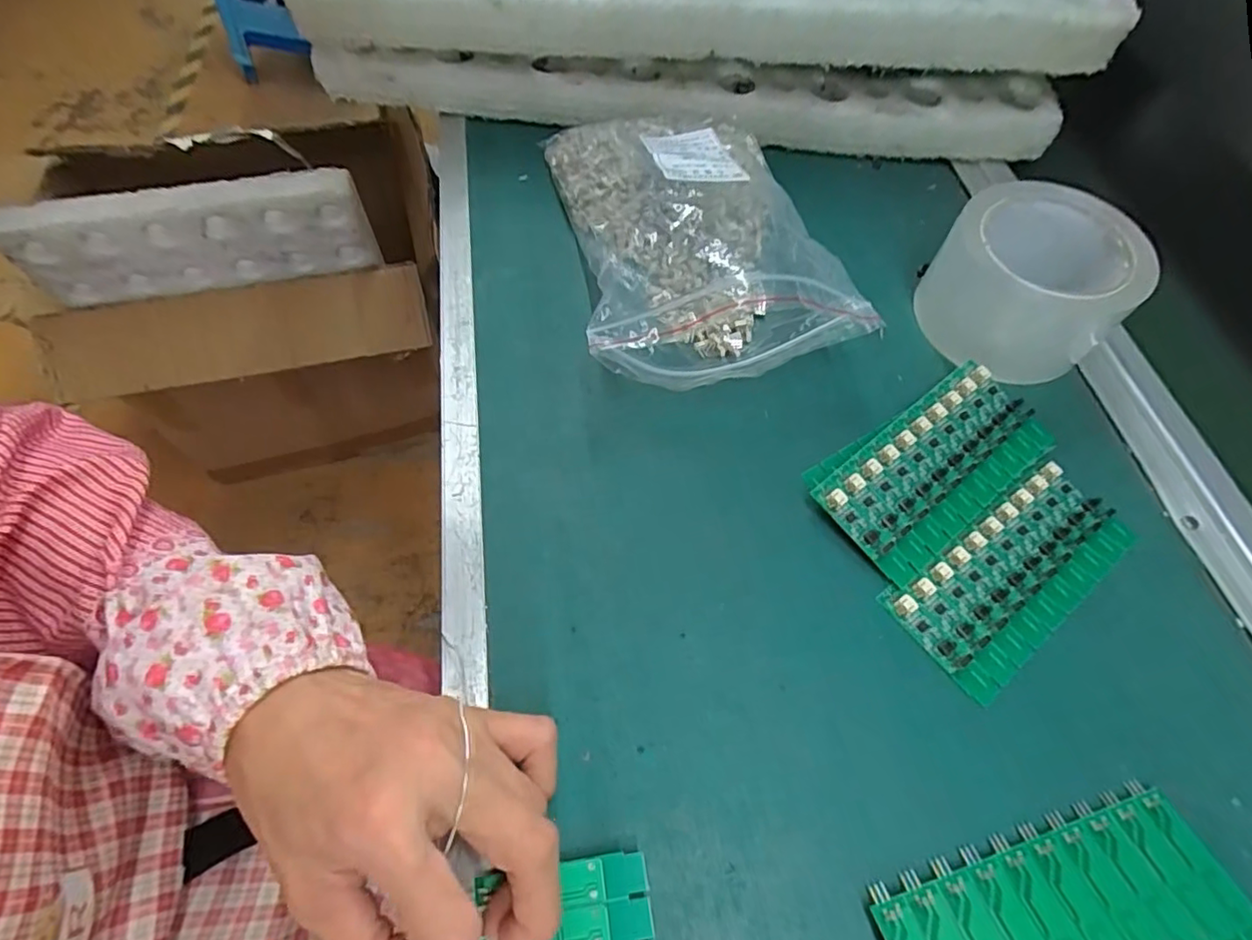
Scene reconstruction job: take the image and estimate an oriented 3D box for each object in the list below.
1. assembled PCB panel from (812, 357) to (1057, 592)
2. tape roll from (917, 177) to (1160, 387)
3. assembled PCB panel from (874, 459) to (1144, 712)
[{"bbox_3d":[0.168,-0.002,0.320,0.137,0.018,0.062,-34,68,-20],"label":"assembled PCB panel"},{"bbox_3d":[0.239,-0.113,0.355,0.100,0.064,0.100,1,60,-3],"label":"tape roll"},{"bbox_3d":[0.197,0.051,0.301,0.136,0.008,0.058,-32,67,-19],"label":"assembled PCB panel"}]

